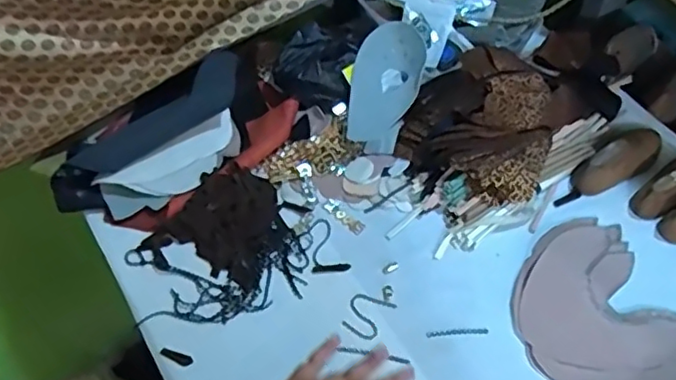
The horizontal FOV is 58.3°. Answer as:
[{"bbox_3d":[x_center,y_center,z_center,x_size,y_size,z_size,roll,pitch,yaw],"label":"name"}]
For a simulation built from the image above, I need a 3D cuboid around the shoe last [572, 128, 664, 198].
[{"bbox_3d":[0.349,-0.042,0.739,0.132,0.050,0.057,-32,61,-18],"label":"shoe last"}]

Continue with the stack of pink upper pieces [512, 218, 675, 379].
[{"bbox_3d":[0.282,0.133,0.652,0.173,0.014,0.203,-25,59,-14],"label":"stack of pink upper pieces"}]

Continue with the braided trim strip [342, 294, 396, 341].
[{"bbox_3d":[0.033,0.138,0.657,0.047,0.005,0.050,16,59,12],"label":"braided trim strip"}]

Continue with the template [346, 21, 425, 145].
[{"bbox_3d":[0.059,-0.138,0.766,0.080,0.015,0.163,20,78,-6],"label":"template"}]

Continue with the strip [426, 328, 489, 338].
[{"bbox_3d":[0.129,0.152,0.651,0.066,0.004,0.008,-4,57,-1],"label":"strip"}]

